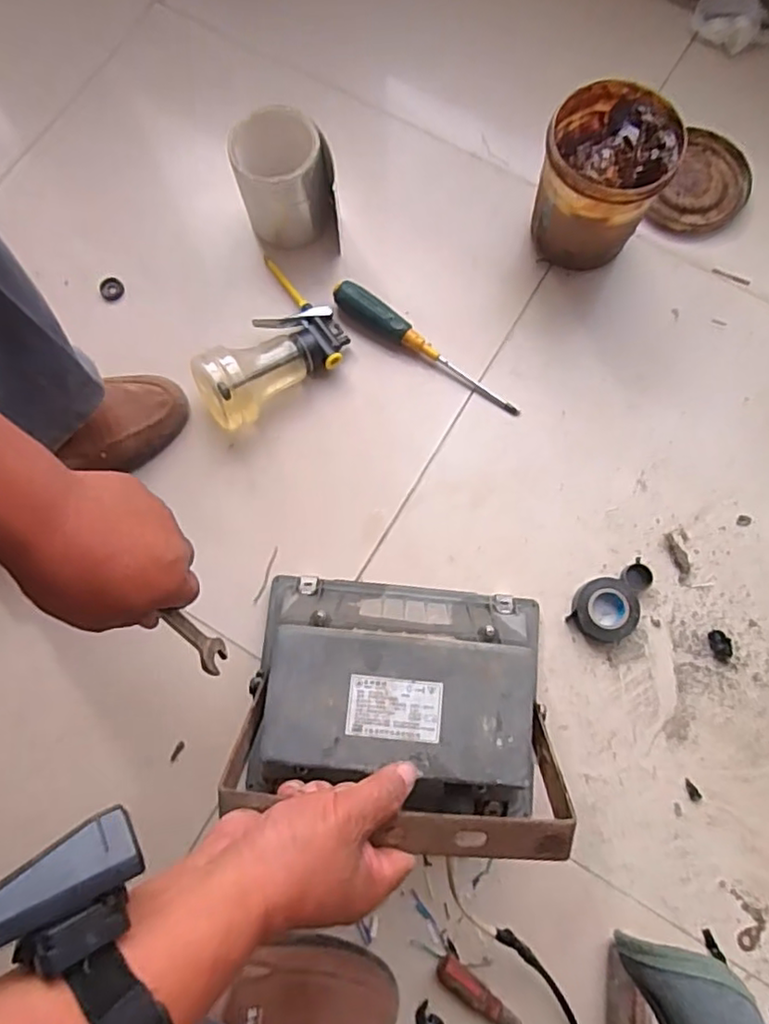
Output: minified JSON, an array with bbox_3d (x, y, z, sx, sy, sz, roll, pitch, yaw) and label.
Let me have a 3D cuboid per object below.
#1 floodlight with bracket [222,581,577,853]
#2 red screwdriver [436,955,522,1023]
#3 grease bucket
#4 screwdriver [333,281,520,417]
[{"bbox_3d":[0.009,0.133,0.479,0.226,0.196,0.173,6,77,3],"label":"floodlight with bracket"},{"bbox_3d":[0.108,0.425,0.518,0.144,0.015,0.020,34,81,8],"label":"red screwdriver"},{"bbox_3d":[0.213,-0.322,0.632,0.112,0.146,0.116,0,78,1],"label":"grease bucket"},{"bbox_3d":[0.044,-0.171,0.645,0.225,0.034,0.026,33,81,8],"label":"screwdriver"}]

